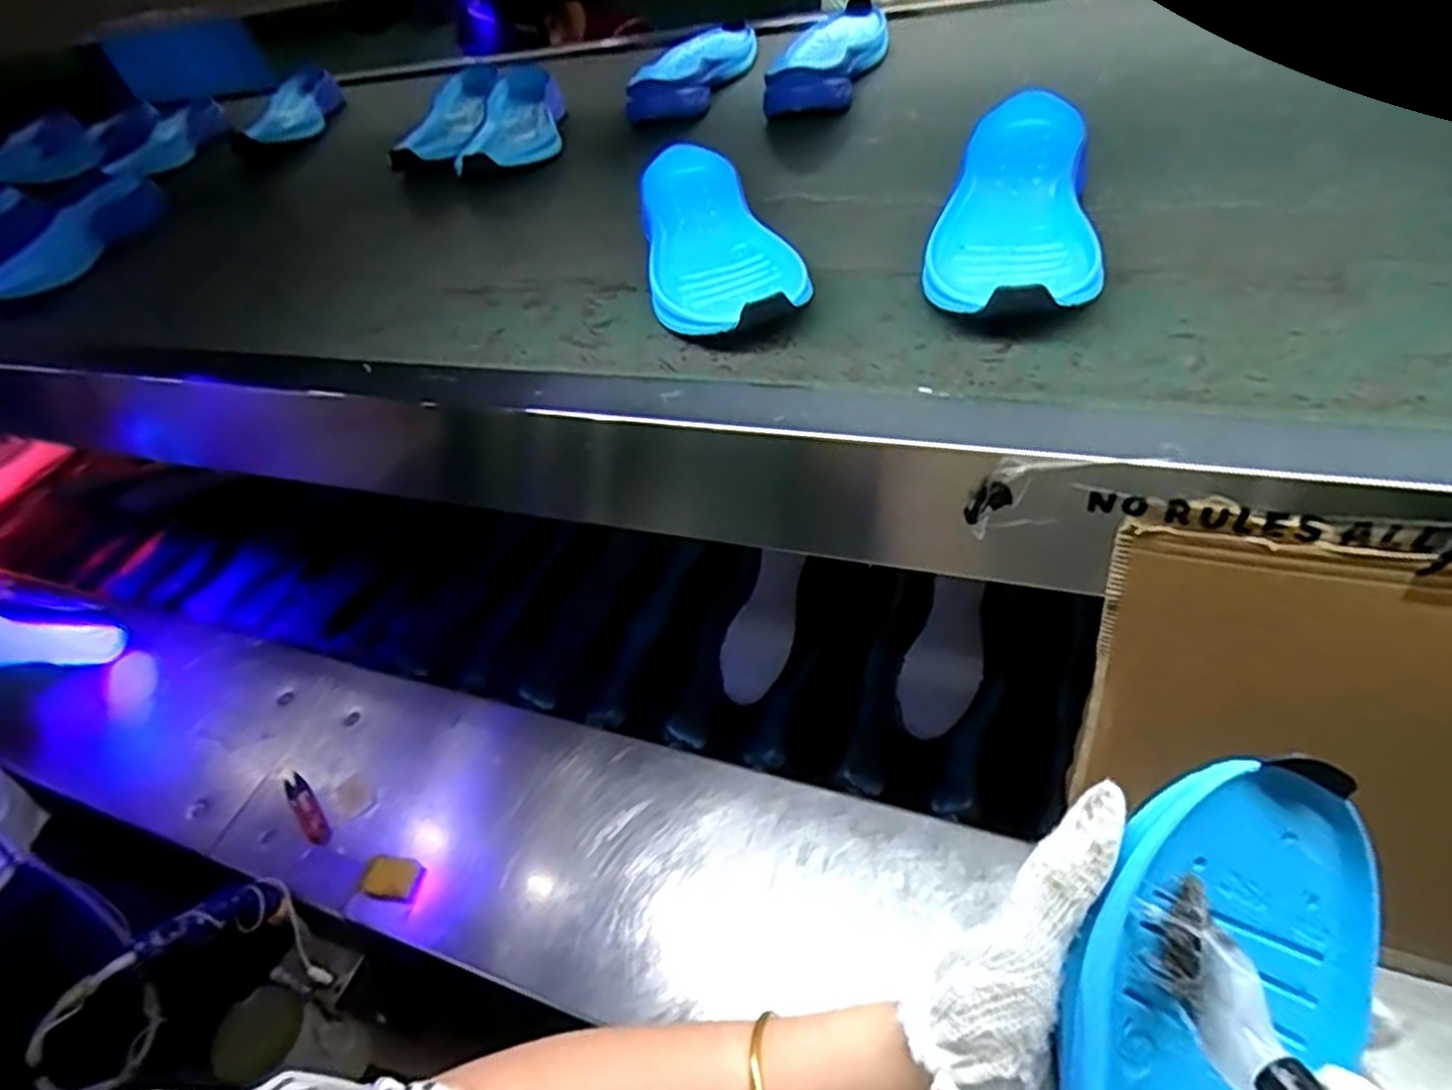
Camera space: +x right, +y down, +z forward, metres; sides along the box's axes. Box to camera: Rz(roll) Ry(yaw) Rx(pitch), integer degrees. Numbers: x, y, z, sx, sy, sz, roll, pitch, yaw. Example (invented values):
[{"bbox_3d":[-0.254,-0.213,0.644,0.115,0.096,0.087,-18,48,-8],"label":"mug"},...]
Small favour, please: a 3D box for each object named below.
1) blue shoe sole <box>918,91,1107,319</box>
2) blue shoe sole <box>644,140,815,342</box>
[{"bbox_3d":[0.176,-0.206,0.469,0.091,0.038,0.235,8,53,19],"label":"blue shoe sole"},{"bbox_3d":[-0.012,-0.207,0.523,0.090,0.037,0.229,-13,50,-6],"label":"blue shoe sole"}]

